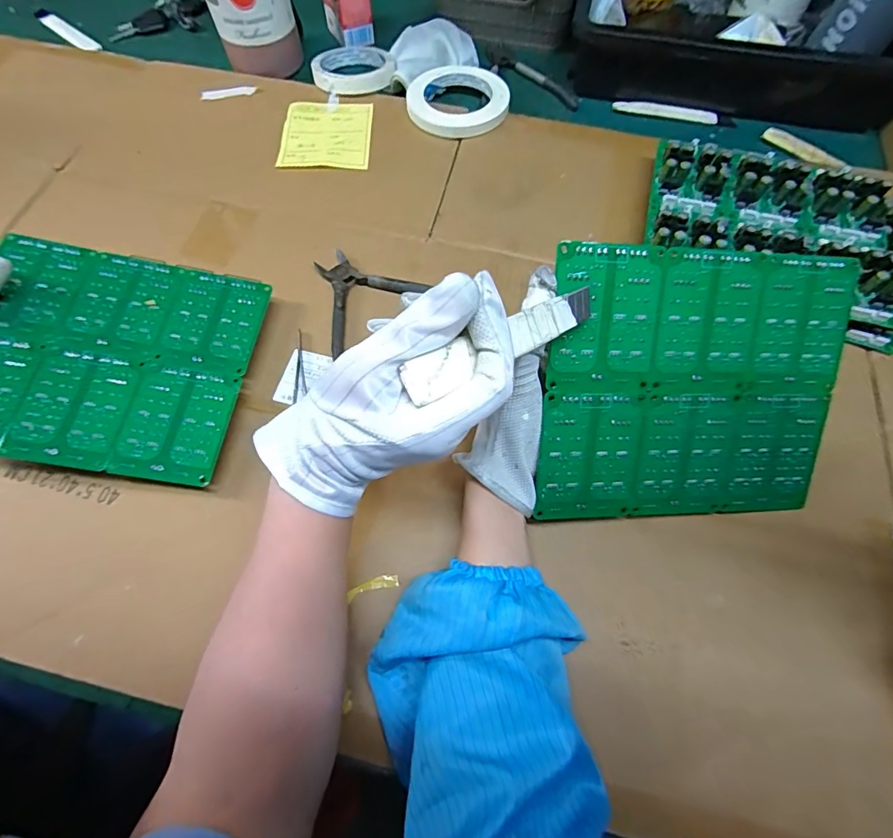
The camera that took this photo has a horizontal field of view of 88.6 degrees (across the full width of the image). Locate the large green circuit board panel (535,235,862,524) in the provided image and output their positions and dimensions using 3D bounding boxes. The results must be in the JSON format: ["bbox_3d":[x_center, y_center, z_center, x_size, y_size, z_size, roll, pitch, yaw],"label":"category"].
[{"bbox_3d":[0.164,-0.017,0.303,0.202,0.004,0.173,0,104,-9],"label":"large green circuit board panel"}]

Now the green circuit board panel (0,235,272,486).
[{"bbox_3d":[-0.258,-0.050,0.346,0.200,0.004,0.172,9,68,-6],"label":"green circuit board panel"}]

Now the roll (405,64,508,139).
[{"bbox_3d":[0.013,-0.361,0.517,0.113,0.016,0.111,0,66,0],"label":"roll"}]

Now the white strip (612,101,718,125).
[{"bbox_3d":[0.255,-0.359,0.534,0.118,0.008,0.015,13,66,5],"label":"white strip"}]

